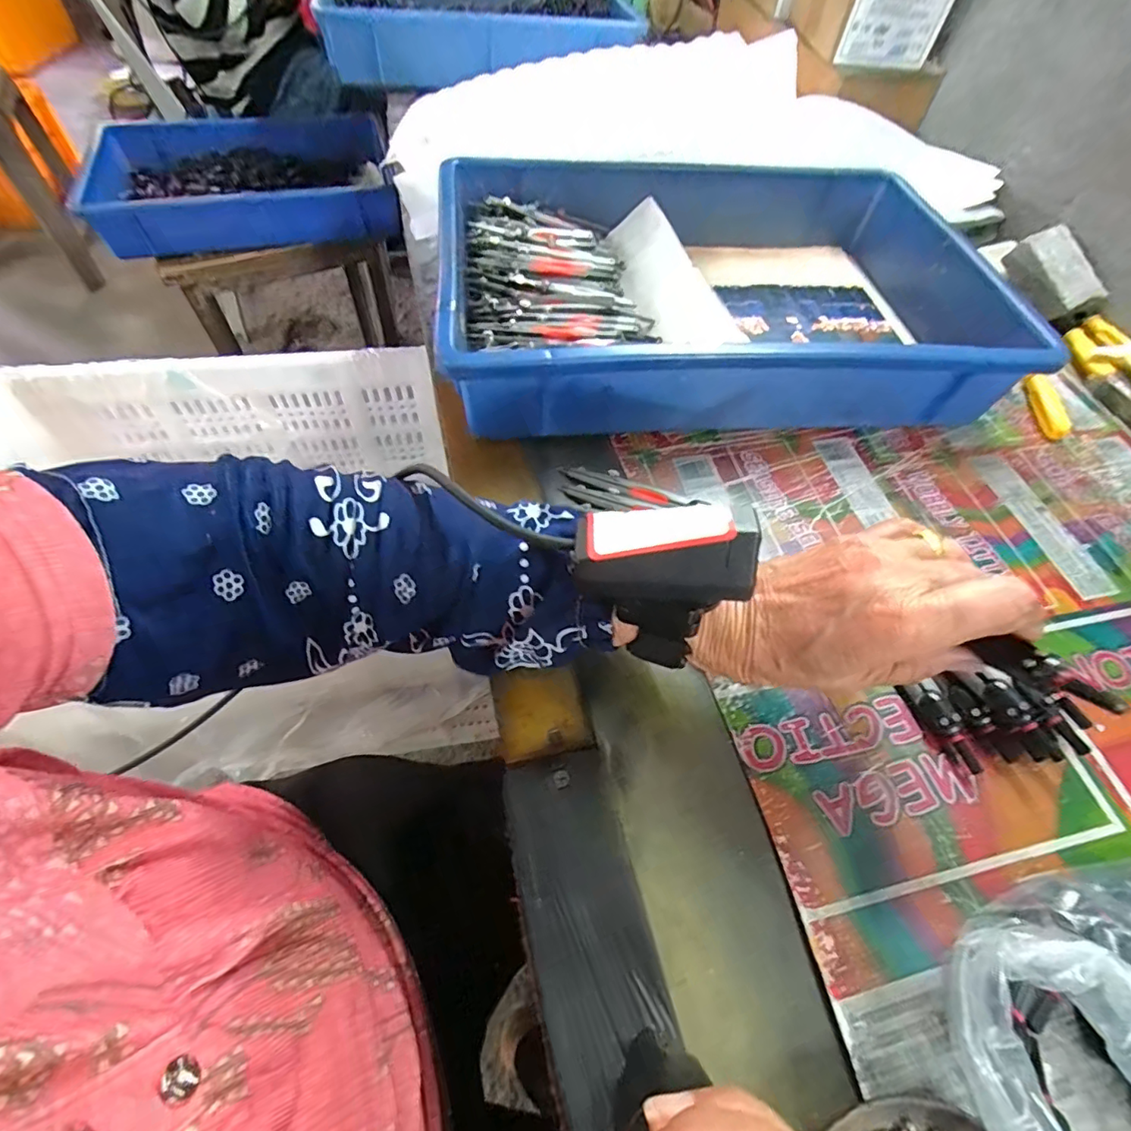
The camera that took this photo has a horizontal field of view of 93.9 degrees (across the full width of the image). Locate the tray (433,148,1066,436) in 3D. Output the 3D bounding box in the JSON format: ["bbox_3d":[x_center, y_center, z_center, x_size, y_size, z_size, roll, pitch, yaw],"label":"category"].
[{"bbox_3d":[0.119,-0.231,0.435,0.418,0.076,0.284,-4,59,-7],"label":"tray"}]

